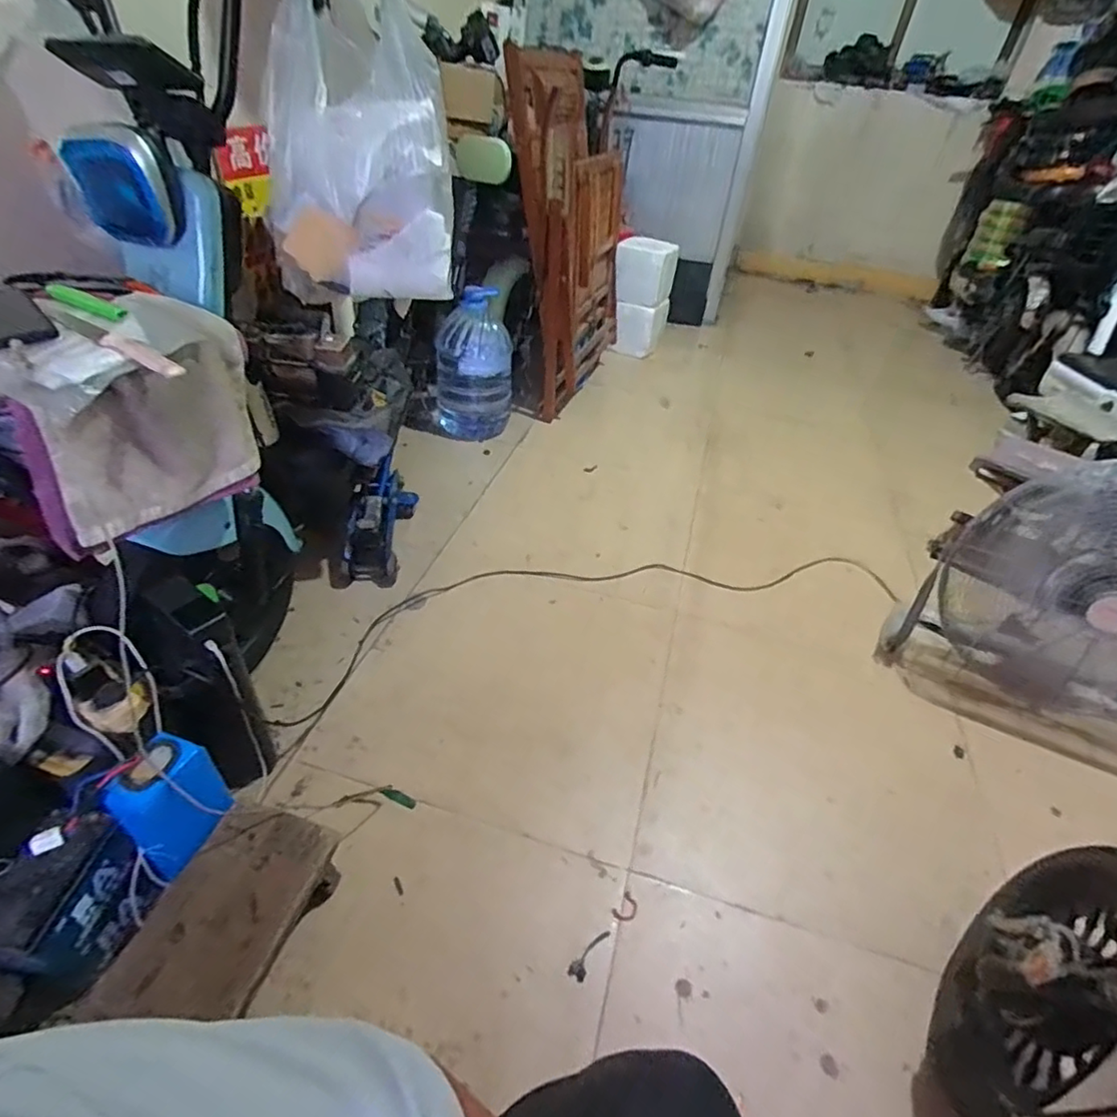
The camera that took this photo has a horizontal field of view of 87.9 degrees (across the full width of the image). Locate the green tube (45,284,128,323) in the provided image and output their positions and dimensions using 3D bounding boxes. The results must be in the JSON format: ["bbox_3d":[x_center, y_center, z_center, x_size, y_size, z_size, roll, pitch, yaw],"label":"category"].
[{"bbox_3d":[-0.536,-0.292,0.659,0.085,0.015,0.027,19,39,-12],"label":"green tube"}]

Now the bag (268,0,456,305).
[{"bbox_3d":[-0.277,-0.576,0.816,0.242,0.375,0.127,3,41,-4],"label":"bag"}]

